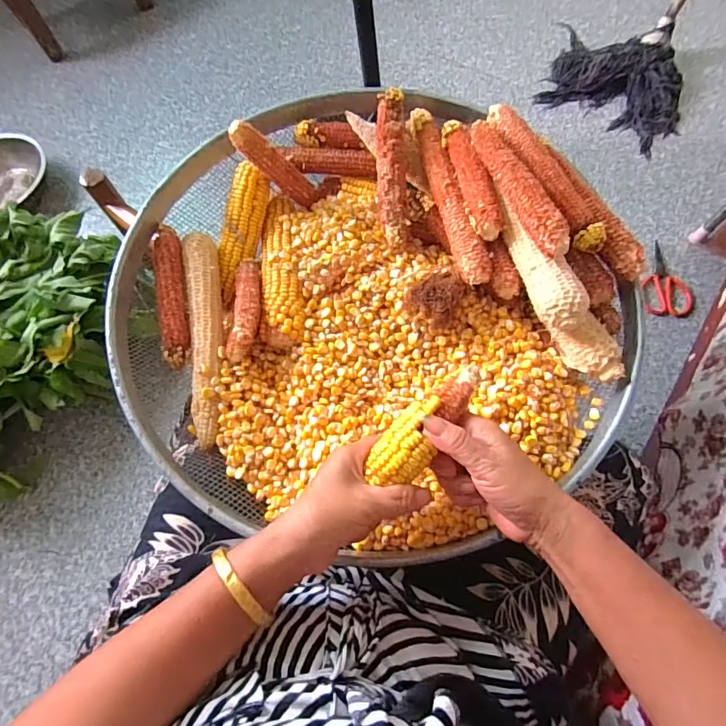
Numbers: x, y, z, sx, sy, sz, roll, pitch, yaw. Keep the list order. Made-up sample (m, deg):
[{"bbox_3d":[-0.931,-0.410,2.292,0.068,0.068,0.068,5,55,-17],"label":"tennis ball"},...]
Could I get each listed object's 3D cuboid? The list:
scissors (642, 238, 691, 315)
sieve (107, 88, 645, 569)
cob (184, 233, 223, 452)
[{"bbox_3d":[0.634,-0.176,0.946,0.091,0.010,0.176,7,69,6],"label":"scissors"},{"bbox_3d":[-0.001,-0.074,0.449,0.461,0.106,0.493,-1,69,3],"label":"sieve"},{"bbox_3d":[-0.164,-0.031,0.466,0.032,0.024,0.231,-8,69,0],"label":"cob"}]

